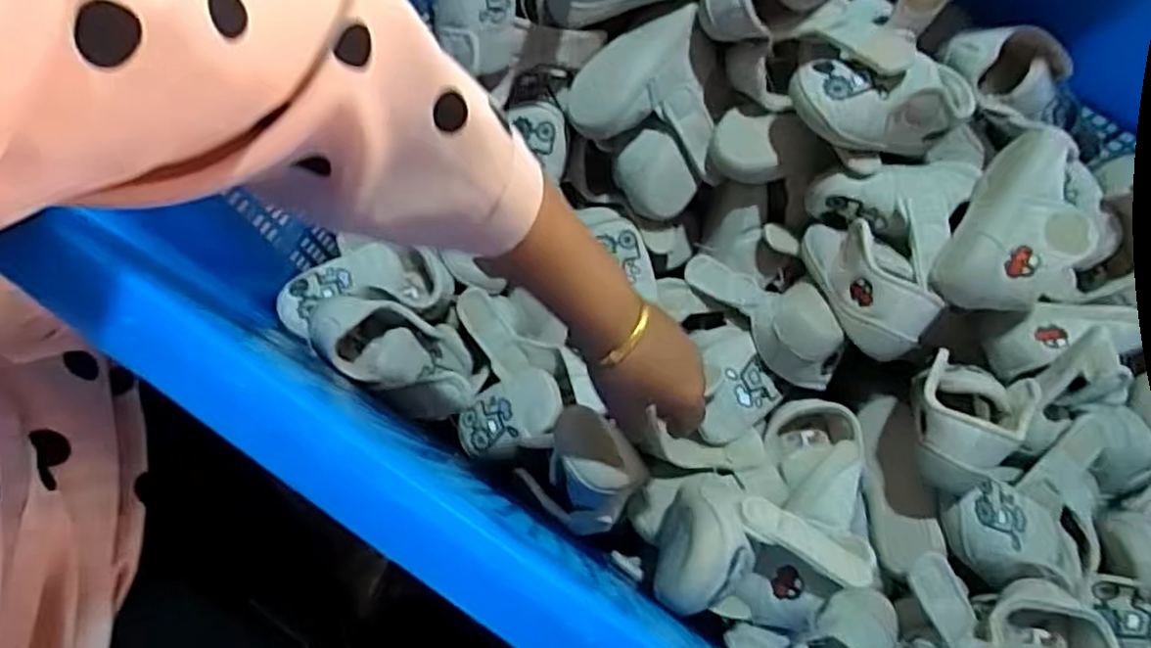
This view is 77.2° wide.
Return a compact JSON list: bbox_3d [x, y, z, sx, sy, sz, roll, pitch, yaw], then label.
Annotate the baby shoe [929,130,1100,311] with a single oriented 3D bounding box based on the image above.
[{"bbox_3d":[0.338,-0.071,0.543,0.079,0.048,0.143,28,78,5],"label":"baby shoe"}]

